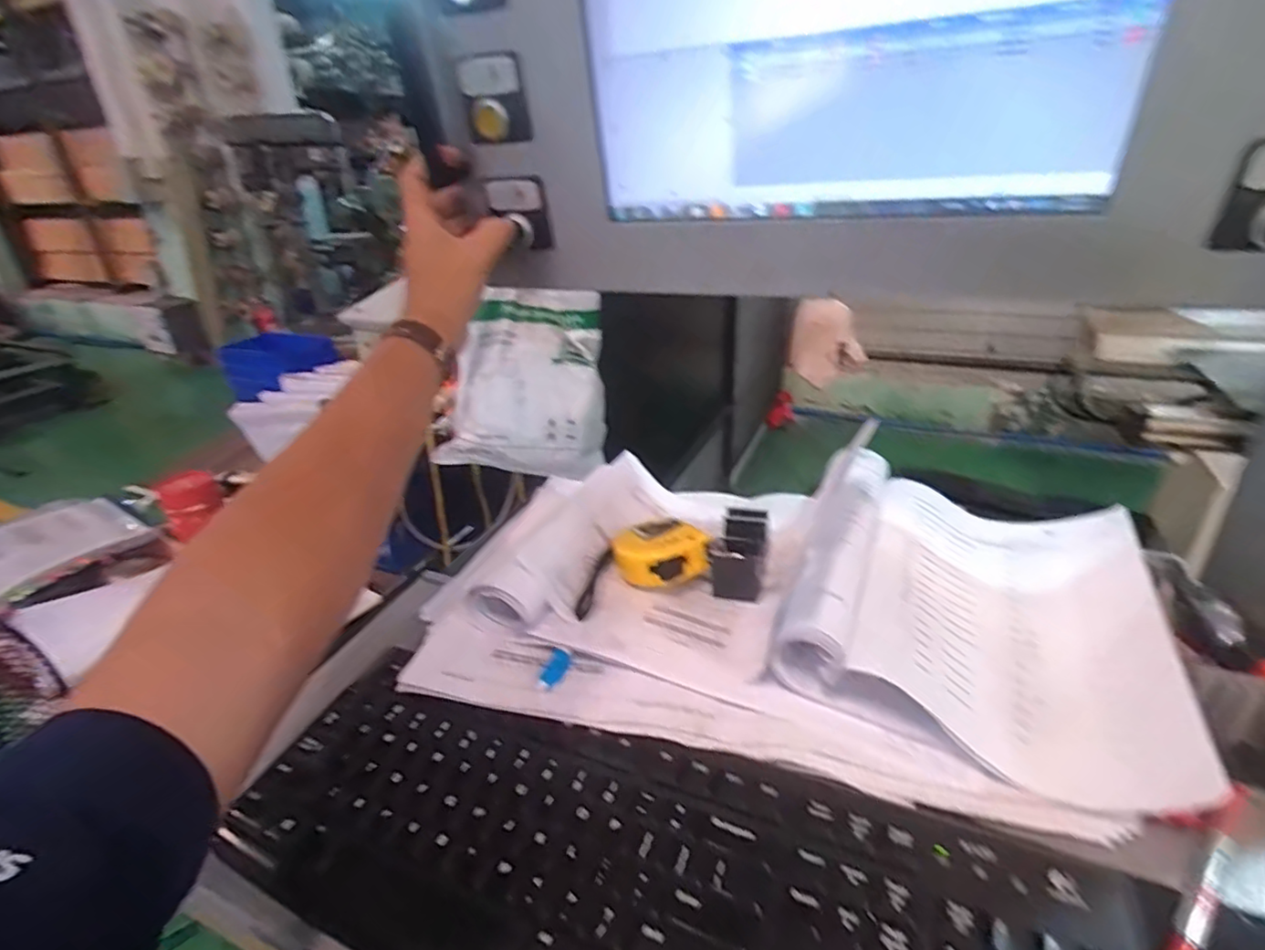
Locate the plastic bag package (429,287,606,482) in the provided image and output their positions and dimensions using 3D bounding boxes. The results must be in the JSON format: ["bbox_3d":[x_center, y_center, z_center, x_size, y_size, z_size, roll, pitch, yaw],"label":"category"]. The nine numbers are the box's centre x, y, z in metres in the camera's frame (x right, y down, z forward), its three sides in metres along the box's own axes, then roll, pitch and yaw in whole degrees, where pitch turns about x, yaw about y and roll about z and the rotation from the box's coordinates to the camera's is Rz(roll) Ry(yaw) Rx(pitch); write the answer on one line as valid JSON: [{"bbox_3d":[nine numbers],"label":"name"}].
[{"bbox_3d":[-0.132,-0.120,0.803,0.200,0.236,0.037,6,6,-7],"label":"plastic bag package"}]

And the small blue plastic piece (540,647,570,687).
[{"bbox_3d":[-0.050,0.125,0.401,0.014,0.005,0.028,6,28,17],"label":"small blue plastic piece"}]

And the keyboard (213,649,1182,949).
[{"bbox_3d":[0.003,0.194,0.307,0.436,0.025,0.144,9,29,23],"label":"keyboard"}]

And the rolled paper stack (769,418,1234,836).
[{"bbox_3d":[0.239,0.069,0.438,0.222,0.058,0.295,11,30,27],"label":"rolled paper stack"}]

